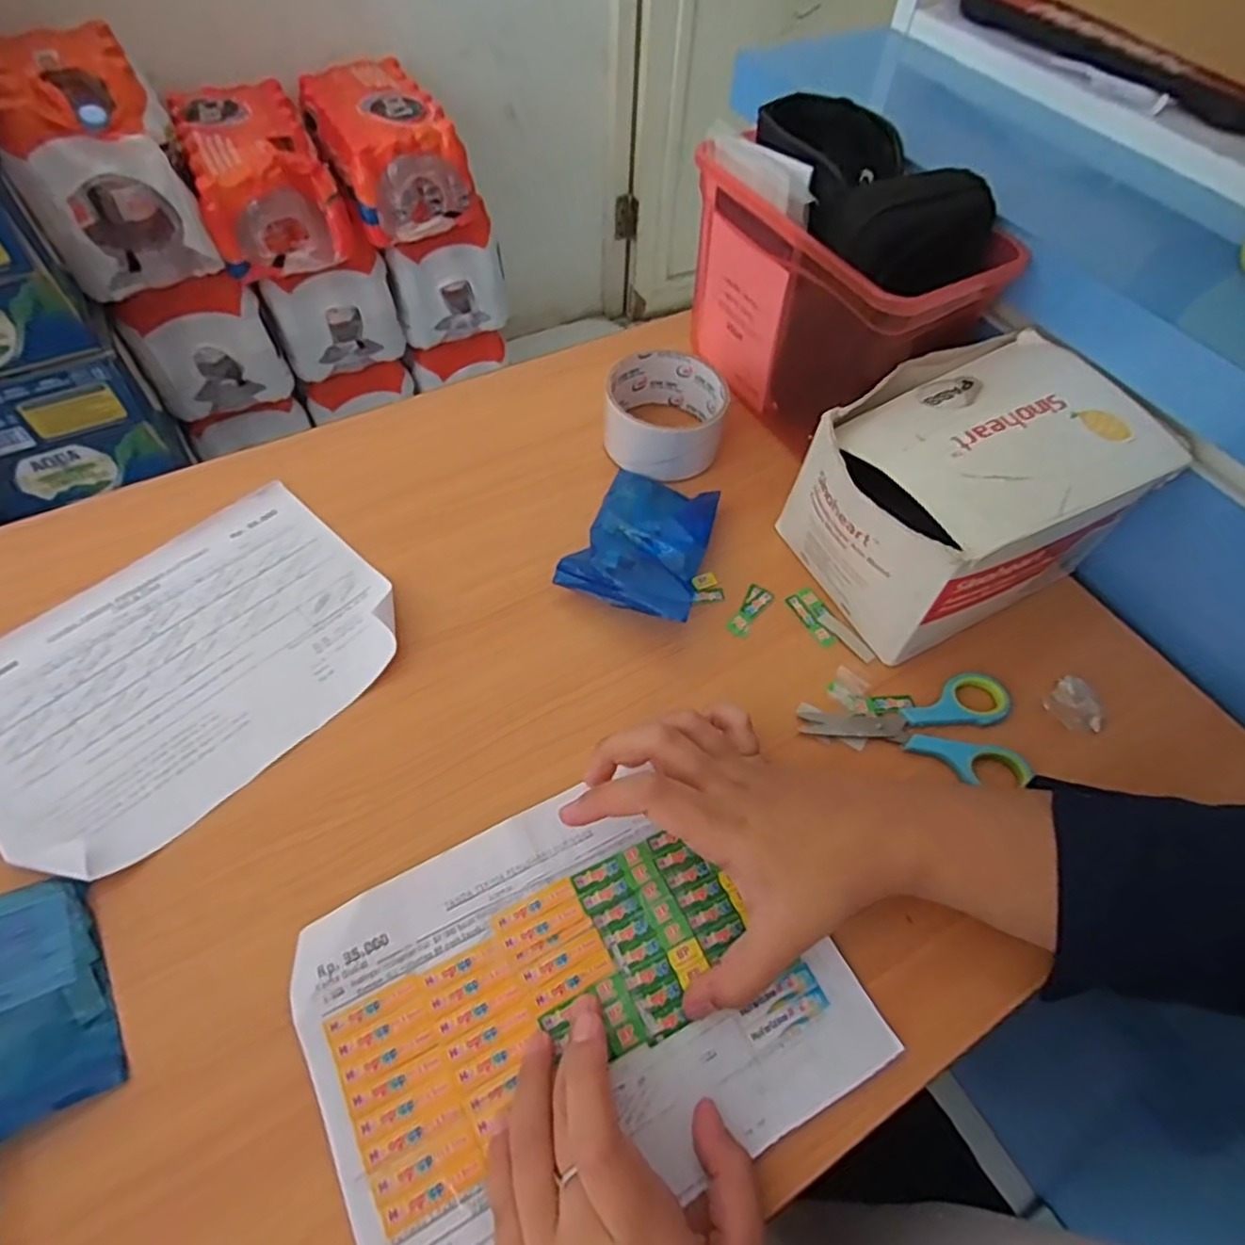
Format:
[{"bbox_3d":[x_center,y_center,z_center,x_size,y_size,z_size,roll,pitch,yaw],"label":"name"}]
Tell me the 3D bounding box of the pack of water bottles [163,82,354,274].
[{"bbox_3d":[-0.560,-0.688,1.064,0.187,0.148,0.277,-22,61,-17],"label":"pack of water bottles"}]

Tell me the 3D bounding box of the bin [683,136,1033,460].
[{"bbox_3d":[0.133,-0.210,0.458,0.105,0.132,0.183,-27,62,-19],"label":"bin"}]

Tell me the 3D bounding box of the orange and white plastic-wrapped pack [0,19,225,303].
[{"bbox_3d":[-0.718,-0.639,0.958,0.188,0.220,0.257,-23,61,-17],"label":"orange and white plastic-wrapped pack"}]

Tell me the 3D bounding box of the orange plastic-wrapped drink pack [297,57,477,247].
[{"bbox_3d":[-0.393,-0.769,1.139,0.188,0.167,0.286,-28,63,-19],"label":"orange plastic-wrapped drink pack"}]

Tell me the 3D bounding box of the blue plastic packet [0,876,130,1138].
[{"bbox_3d":[-0.248,0.154,0.277,0.068,0.006,0.091,-13,63,-32],"label":"blue plastic packet"}]

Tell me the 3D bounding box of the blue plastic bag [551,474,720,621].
[{"bbox_3d":[0.016,-0.050,0.420,0.078,0.030,0.111,21,58,10],"label":"blue plastic bag"}]

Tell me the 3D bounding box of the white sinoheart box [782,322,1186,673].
[{"bbox_3d":[0.188,-0.075,0.398,0.172,0.103,0.132,-26,62,-18],"label":"white sinoheart box"}]

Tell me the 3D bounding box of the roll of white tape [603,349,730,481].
[{"bbox_3d":[0.028,-0.141,0.465,0.079,0.038,0.085,2,57,-2],"label":"roll of white tape"}]

